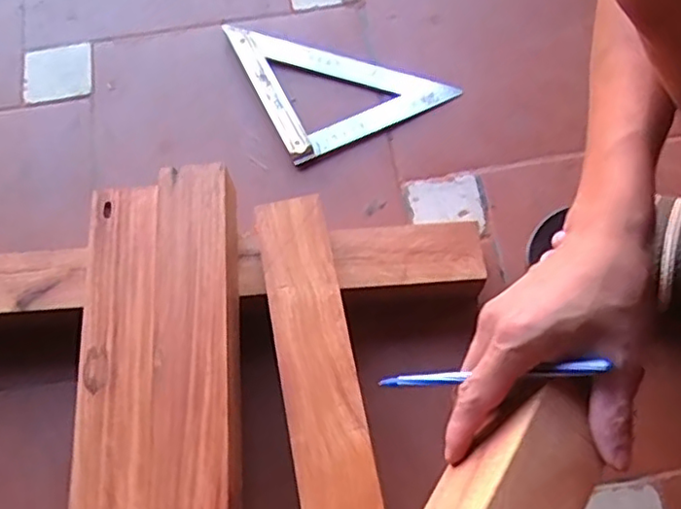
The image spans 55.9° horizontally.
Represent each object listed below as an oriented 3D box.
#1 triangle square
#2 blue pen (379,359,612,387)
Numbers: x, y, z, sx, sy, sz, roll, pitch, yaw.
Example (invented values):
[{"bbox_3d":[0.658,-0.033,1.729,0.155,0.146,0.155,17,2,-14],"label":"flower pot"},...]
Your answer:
[{"bbox_3d":[-0.006,-0.207,0.690,0.182,0.016,0.189,-26,71,-8],"label":"triangle square"},{"bbox_3d":[0.082,0.071,0.379,0.130,0.009,0.008,-12,66,29],"label":"blue pen"}]

